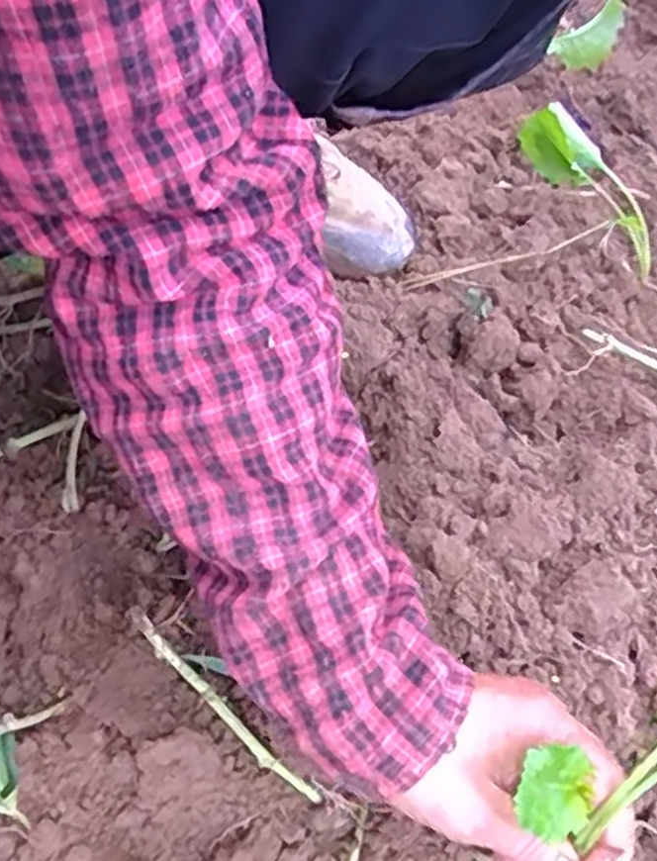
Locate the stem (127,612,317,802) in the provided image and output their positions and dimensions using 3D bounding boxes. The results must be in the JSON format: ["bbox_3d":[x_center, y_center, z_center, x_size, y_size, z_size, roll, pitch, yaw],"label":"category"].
[{"bbox_3d":[-0.056,0.148,0.421,0.143,0.012,0.009,48,60,-7],"label":"stem"}]

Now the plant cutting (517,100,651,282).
[{"bbox_3d":[0.204,-0.177,0.596,0.171,0.040,0.032,33,44,-28],"label":"plant cutting"}]

